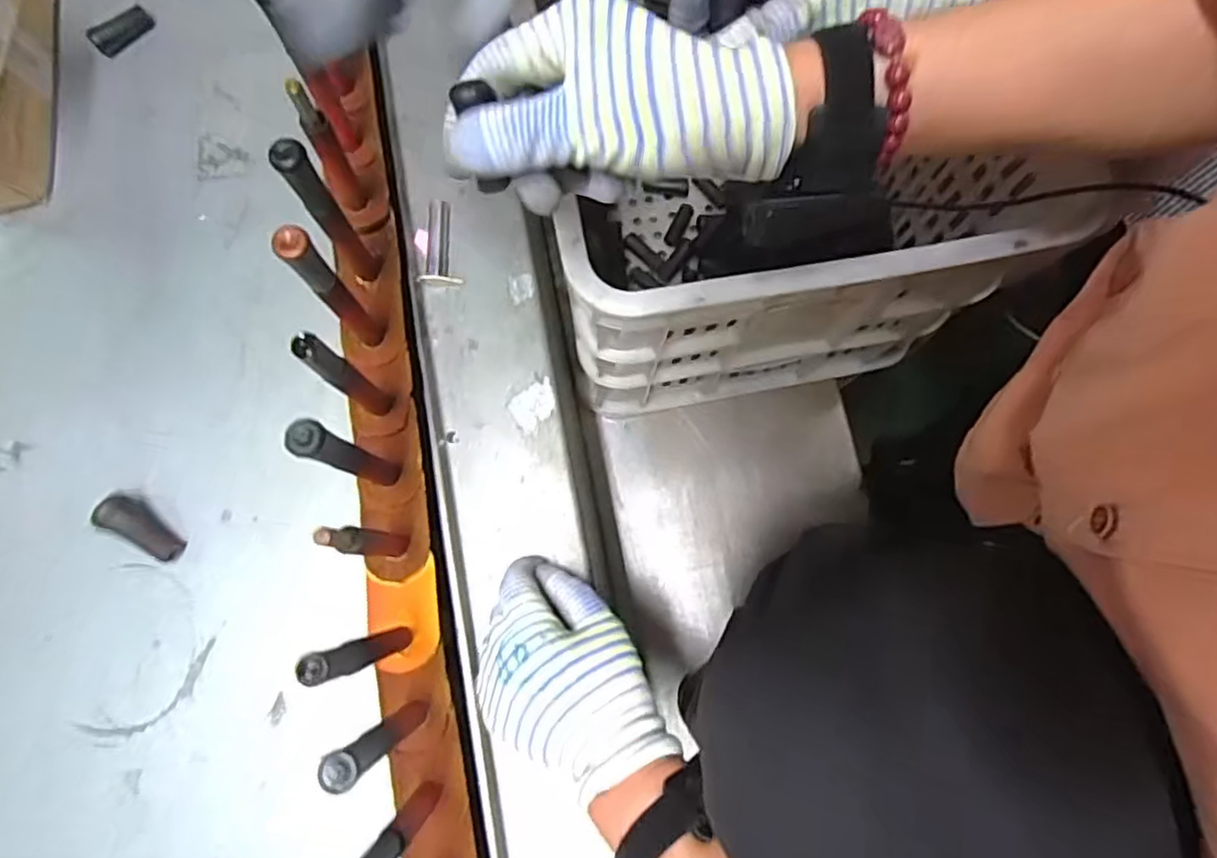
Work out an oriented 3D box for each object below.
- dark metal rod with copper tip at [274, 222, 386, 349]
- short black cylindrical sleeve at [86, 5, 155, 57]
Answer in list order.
[{"bbox_3d":[-0.168,-0.080,0.429,0.017,0.161,0.019,40,80,9],"label":"dark metal rod with copper tip"},{"bbox_3d":[-0.407,-0.333,0.560,0.052,0.020,0.018,-33,80,-6],"label":"short black cylindrical sleeve"}]

